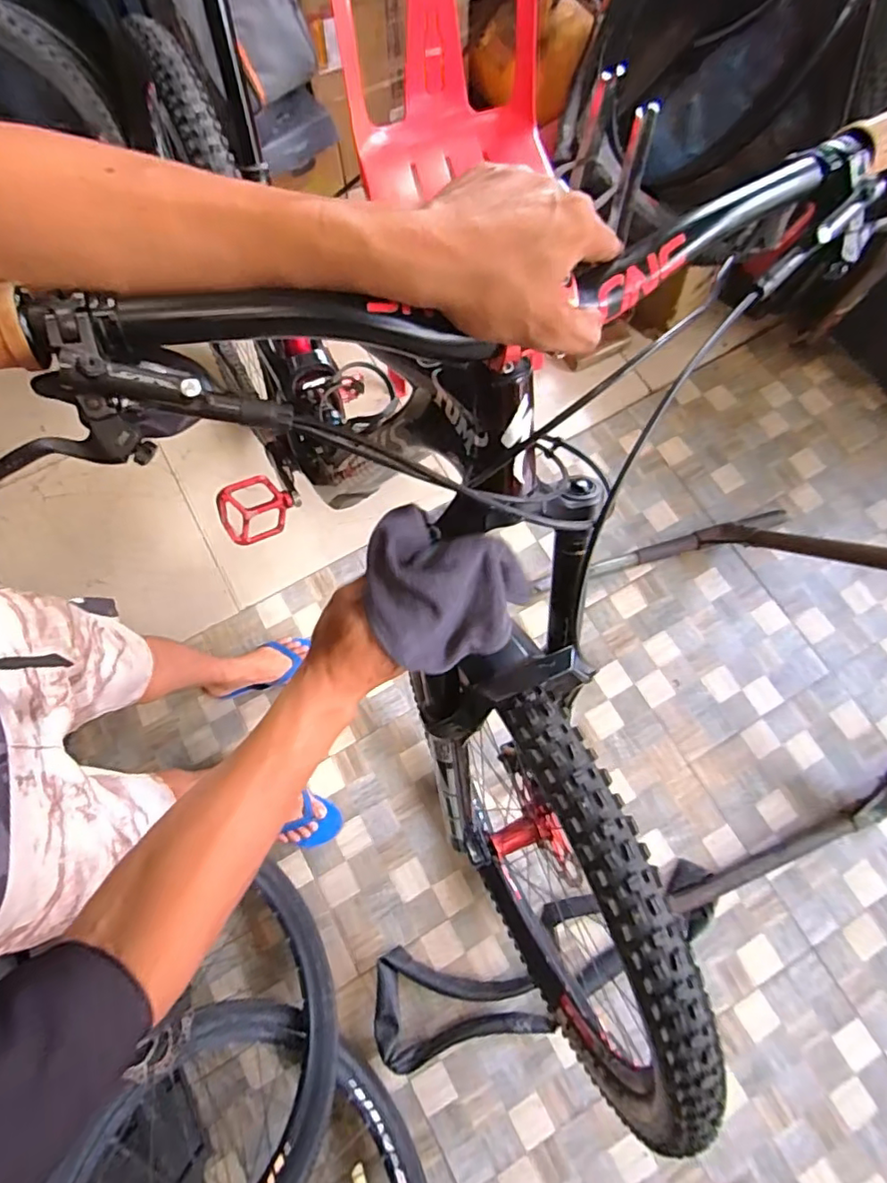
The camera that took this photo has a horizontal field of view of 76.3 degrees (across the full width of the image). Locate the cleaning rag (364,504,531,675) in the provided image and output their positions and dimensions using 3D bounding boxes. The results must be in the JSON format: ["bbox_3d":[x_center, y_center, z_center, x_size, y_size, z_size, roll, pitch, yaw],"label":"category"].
[{"bbox_3d":[0.008,0.008,0.462,0.126,0.114,0.108,5,73,2],"label":"cleaning rag"}]

